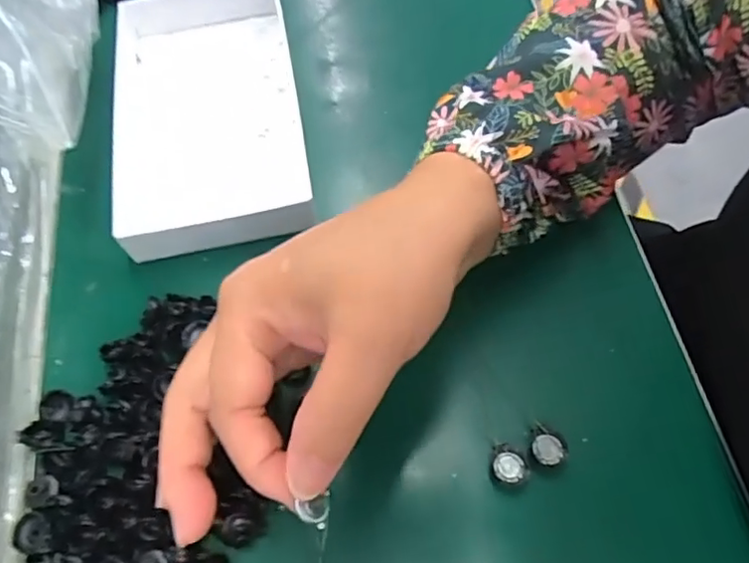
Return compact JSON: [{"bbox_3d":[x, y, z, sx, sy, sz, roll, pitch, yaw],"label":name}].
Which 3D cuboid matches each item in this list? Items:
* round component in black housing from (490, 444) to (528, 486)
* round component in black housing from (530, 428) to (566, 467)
[{"bbox_3d":[0.056,0.077,0.246,0.015,0.004,0.016,-1,64,3],"label":"round component in black housing"},{"bbox_3d":[0.074,0.070,0.249,0.013,0.004,0.013,-1,64,3],"label":"round component in black housing"}]

